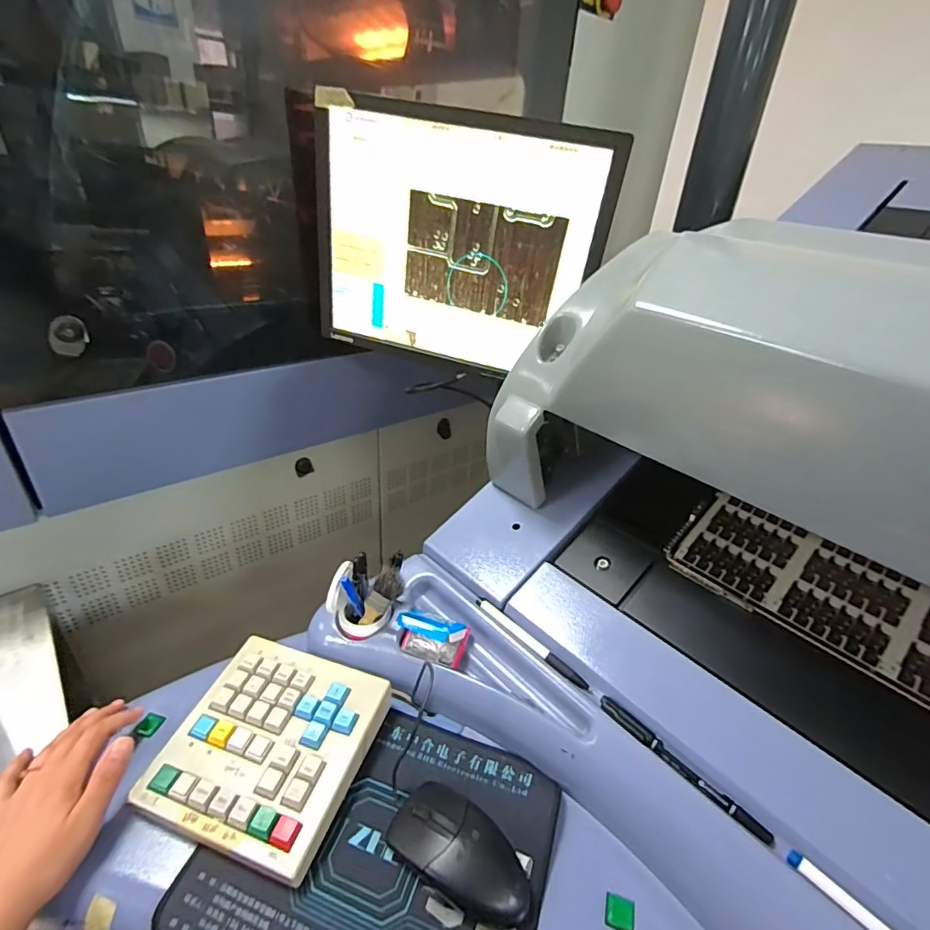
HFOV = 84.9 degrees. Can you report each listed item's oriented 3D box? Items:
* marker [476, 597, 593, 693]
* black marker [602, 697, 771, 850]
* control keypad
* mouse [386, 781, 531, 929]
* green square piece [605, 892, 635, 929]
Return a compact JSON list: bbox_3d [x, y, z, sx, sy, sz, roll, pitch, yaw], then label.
[{"bbox_3d":[0.063,0.170,0.489,0.011,0.007,0.139,-23,42,-38],"label":"marker"},{"bbox_3d":[0.168,0.234,0.400,0.012,0.007,0.141,-24,42,-38],"label":"black marker"},{"bbox_3d":[-0.168,0.236,0.441,0.158,0.029,0.158,14,33,14],"label":"control keypad"},{"bbox_3d":[-0.004,0.290,0.380,0.110,0.032,0.055,27,38,30],"label":"mouse"},{"bbox_3d":[0.115,0.333,0.378,0.020,0.007,0.019,12,33,11],"label":"green square piece"}]

